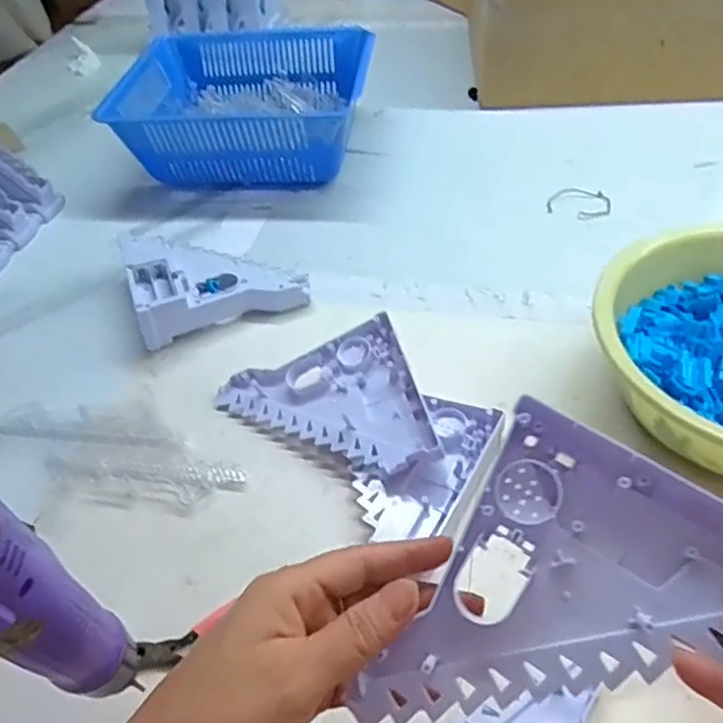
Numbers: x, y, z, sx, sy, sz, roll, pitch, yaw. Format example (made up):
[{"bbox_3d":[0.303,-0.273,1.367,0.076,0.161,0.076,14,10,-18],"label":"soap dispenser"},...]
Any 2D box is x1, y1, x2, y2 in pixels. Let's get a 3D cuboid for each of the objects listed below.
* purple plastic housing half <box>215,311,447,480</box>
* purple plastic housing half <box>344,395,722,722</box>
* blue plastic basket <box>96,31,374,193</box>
[{"bbox_3d":[-0.031,0.043,0.497,0.152,0.019,0.136,-23,54,4],"label":"purple plastic housing half"},{"bbox_3d":[0.090,0.111,0.264,0.127,0.016,0.151,29,81,19],"label":"purple plastic housing half"},{"bbox_3d":[-0.138,-0.315,0.802,0.294,0.104,0.249,0,48,7],"label":"blue plastic basket"}]

